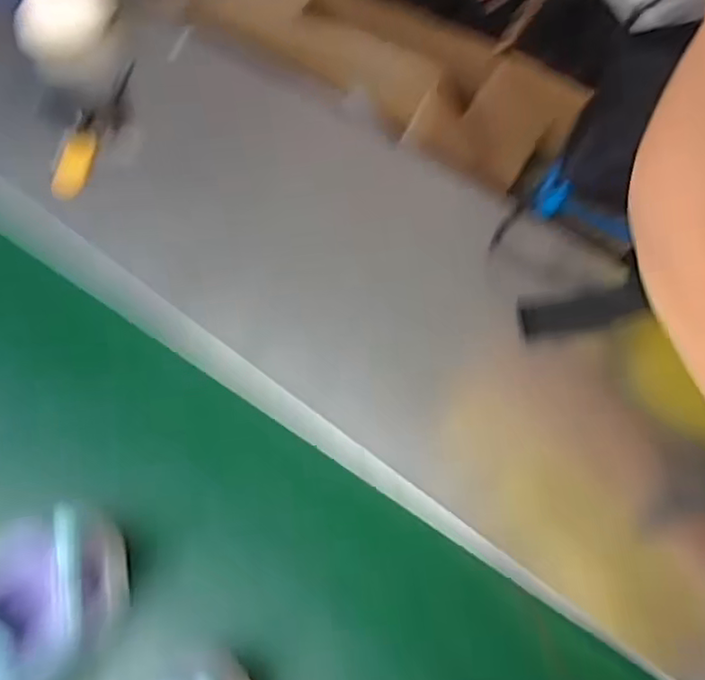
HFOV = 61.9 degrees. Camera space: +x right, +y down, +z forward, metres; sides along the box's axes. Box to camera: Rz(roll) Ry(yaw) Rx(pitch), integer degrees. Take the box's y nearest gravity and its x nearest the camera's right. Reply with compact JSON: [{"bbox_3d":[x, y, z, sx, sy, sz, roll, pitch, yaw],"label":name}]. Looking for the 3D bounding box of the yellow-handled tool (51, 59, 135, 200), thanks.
[{"bbox_3d":[-0.218,-0.182,0.502,0.028,0.017,0.139,21,70,6],"label":"yellow-handled tool"}]

